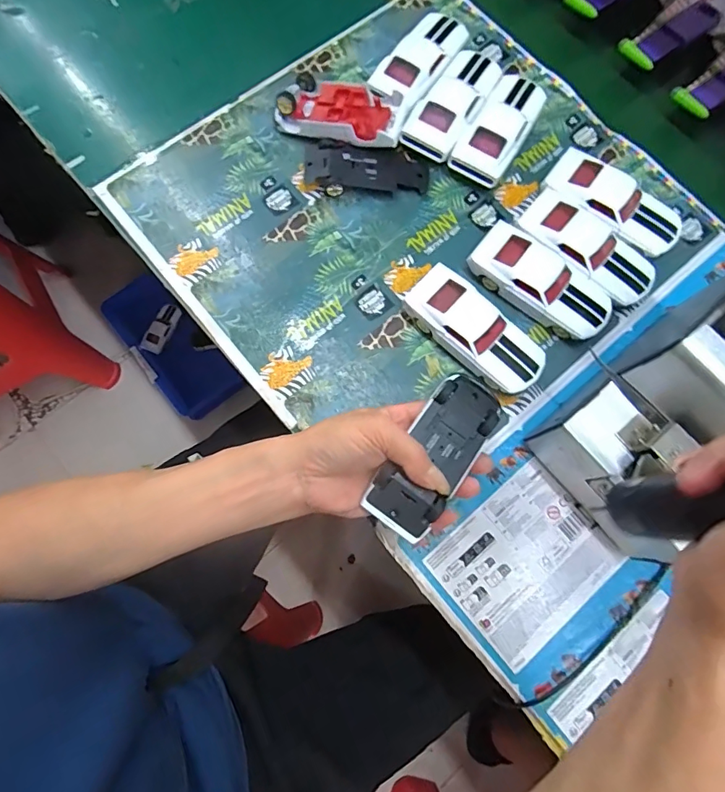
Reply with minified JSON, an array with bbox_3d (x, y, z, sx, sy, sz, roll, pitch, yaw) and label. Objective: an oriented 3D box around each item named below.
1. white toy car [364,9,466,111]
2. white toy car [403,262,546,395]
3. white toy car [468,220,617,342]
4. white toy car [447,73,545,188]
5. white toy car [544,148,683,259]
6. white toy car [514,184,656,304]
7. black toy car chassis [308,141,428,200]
[{"bbox_3d":[0.061,-0.342,0.472,0.057,0.032,0.137,35,78,7],"label":"white toy car"},{"bbox_3d":[0.098,-0.056,0.401,0.130,0.036,0.055,41,79,9],"label":"white toy car"},{"bbox_3d":[0.160,-0.101,0.414,0.131,0.035,0.056,34,78,7],"label":"white toy car"},{"bbox_3d":[0.135,-0.262,0.454,0.050,0.031,0.126,31,76,6],"label":"white toy car"},{"bbox_3d":[0.235,-0.179,0.434,0.130,0.036,0.062,32,78,7],"label":"white toy car"},{"bbox_3d":[0.203,-0.132,0.423,0.129,0.035,0.054,40,79,9],"label":"white toy car"},{"bbox_3d":[0.004,-0.220,0.448,0.118,0.018,0.048,2,75,-2],"label":"black toy car chassis"}]

